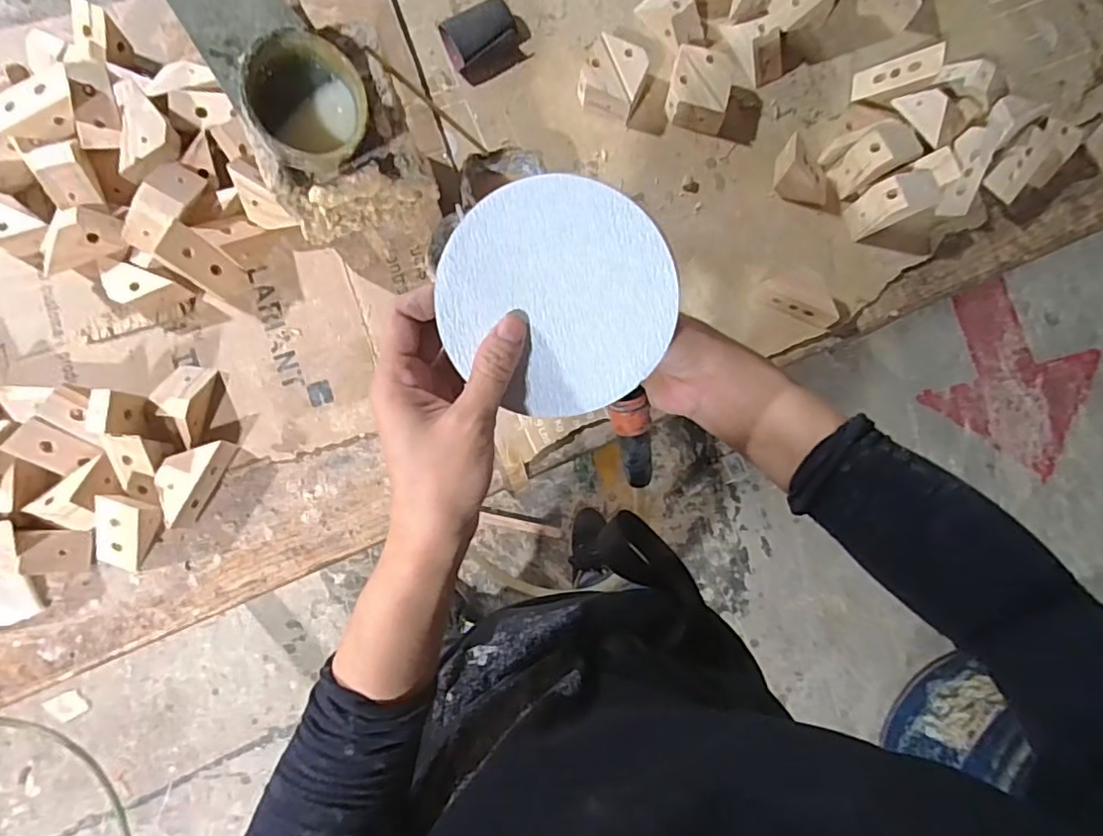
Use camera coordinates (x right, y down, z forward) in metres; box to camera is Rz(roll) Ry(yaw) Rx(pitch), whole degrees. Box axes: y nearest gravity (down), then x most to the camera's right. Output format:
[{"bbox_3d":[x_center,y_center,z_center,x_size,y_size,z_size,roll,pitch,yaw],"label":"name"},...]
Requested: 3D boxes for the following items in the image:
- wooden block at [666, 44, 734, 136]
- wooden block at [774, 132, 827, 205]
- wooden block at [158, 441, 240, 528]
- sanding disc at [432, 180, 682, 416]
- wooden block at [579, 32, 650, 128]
[{"bbox_3d":[0.156,-0.350,0.628,0.063,0.037,0.088,9,82,-3],"label":"wooden block"},{"bbox_3d":[0.264,-0.251,0.612,0.069,0.052,0.045,21,81,-1],"label":"wooden block"},{"bbox_3d":[-0.327,0.054,0.537,0.036,0.035,0.082,27,81,0],"label":"wooden block"},{"bbox_3d":[0.003,-0.058,0.306,0.116,0.010,0.118,1,112,3],"label":"sanding disc"},{"bbox_3d":[0.066,-0.357,0.629,0.067,0.036,0.071,24,81,0],"label":"wooden block"}]

